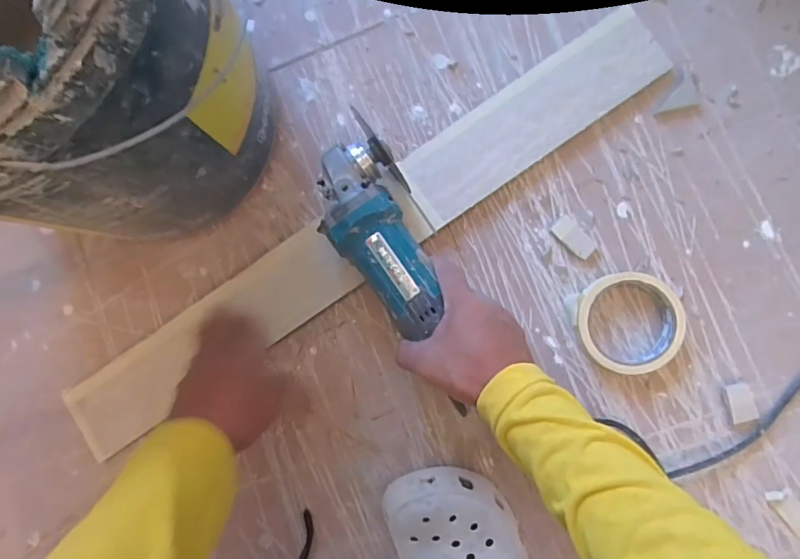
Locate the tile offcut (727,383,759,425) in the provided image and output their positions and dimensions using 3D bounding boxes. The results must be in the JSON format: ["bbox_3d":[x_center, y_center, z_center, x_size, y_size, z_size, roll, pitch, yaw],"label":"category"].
[{"bbox_3d":[0.328,0.118,0.470,0.024,0.008,0.036,-10,86,4],"label":"tile offcut"}]

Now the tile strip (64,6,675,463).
[{"bbox_3d":[-0.037,-0.046,0.506,0.700,0.018,0.081,-35,84,2],"label":"tile strip"}]

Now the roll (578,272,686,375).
[{"bbox_3d":[0.218,0.042,0.472,0.096,0.031,0.094,0,86,5],"label":"roll"}]

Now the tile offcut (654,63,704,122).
[{"bbox_3d":[0.288,-0.183,0.491,0.037,0.006,0.062,27,89,6],"label":"tile offcut"}]

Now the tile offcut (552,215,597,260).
[{"bbox_3d":[0.174,-0.041,0.491,0.024,0.010,0.045,-43,84,1],"label":"tile offcut"}]

